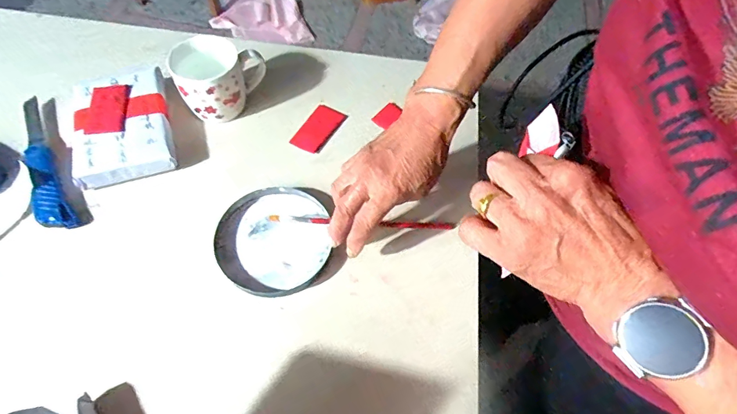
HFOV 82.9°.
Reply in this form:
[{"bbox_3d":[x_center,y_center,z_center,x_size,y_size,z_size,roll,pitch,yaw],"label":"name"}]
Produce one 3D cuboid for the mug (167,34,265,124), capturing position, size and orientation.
[{"bbox_3d":[-0.188,-0.164,0.538,0.111,0.081,0.082,-17,62,-13],"label":"mug"}]

